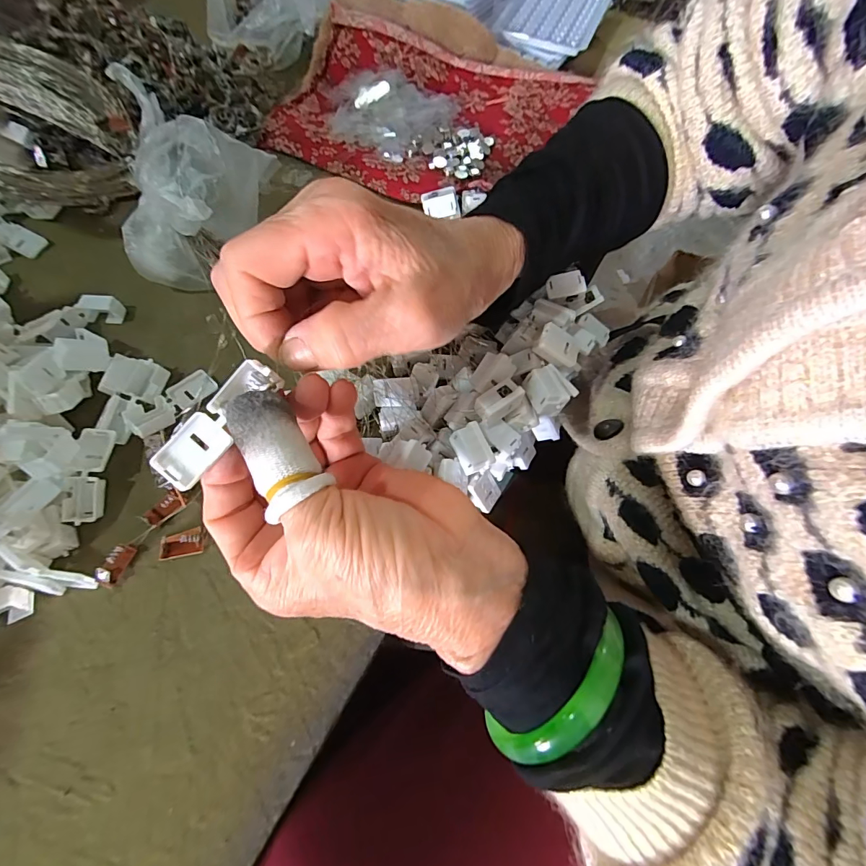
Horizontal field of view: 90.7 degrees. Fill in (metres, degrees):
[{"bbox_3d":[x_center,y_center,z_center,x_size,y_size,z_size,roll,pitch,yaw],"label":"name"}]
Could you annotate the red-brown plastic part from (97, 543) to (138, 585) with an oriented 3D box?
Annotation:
[{"bbox_3d":[-0.172,0.072,0.233,0.006,0.013,0.021,16,65,6],"label":"red-brown plastic part"}]

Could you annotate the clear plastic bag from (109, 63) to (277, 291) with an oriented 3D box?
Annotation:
[{"bbox_3d":[-0.177,-0.205,0.320,0.101,0.078,0.174,-12,66,-7],"label":"clear plastic bag"}]

